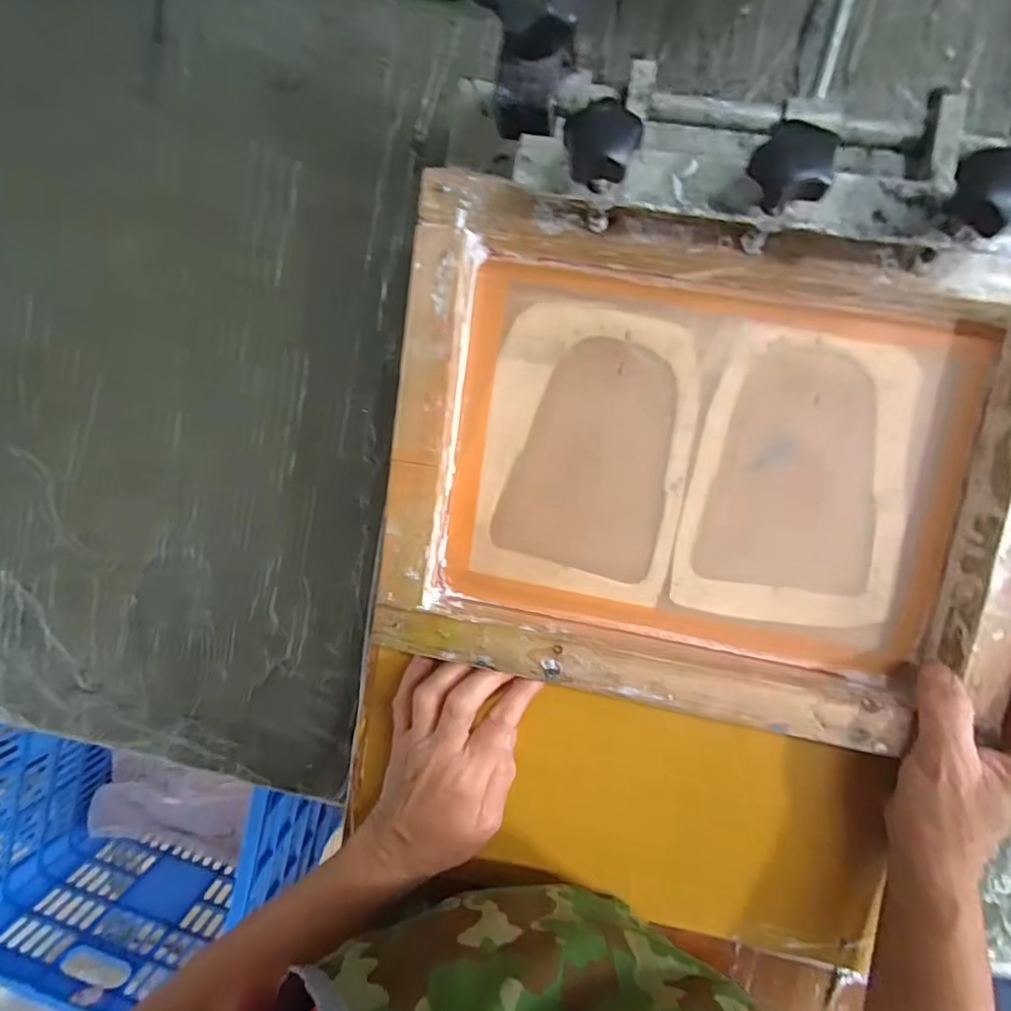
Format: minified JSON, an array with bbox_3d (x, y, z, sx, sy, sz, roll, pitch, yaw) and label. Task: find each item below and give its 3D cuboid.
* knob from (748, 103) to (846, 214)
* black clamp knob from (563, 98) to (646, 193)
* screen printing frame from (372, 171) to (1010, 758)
[{"bbox_3d":[0.120,-0.142,0.233,0.031,0.028,0.035,21,98,4],"label":"knob"},{"bbox_3d":[0.042,-0.157,0.242,0.030,0.028,0.028,1,96,6],"label":"black clamp knob"},{"bbox_3d":[0.108,-0.015,0.309,0.344,0.042,0.257,11,96,5],"label":"screen printing frame"}]

